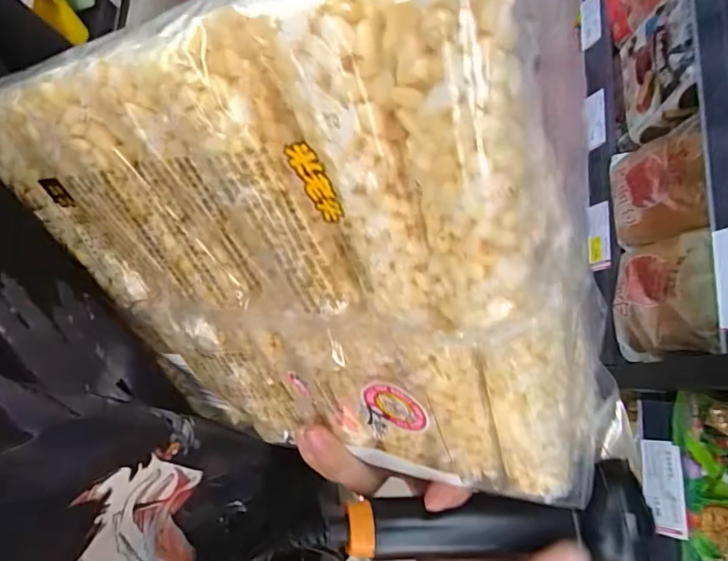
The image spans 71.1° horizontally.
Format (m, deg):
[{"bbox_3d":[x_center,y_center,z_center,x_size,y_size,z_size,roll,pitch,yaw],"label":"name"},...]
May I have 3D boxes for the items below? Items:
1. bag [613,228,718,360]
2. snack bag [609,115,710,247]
[{"bbox_3d":[0.354,0.016,0.615,0.048,0.181,0.149,0,77,0],"label":"bag"},{"bbox_3d":[0.367,-0.121,0.648,0.042,0.152,0.143,-6,77,-1],"label":"snack bag"}]

